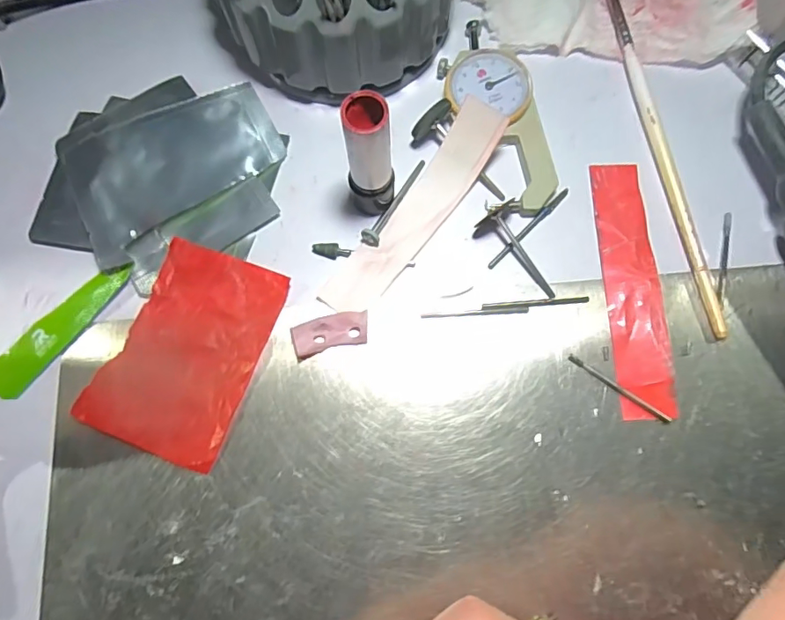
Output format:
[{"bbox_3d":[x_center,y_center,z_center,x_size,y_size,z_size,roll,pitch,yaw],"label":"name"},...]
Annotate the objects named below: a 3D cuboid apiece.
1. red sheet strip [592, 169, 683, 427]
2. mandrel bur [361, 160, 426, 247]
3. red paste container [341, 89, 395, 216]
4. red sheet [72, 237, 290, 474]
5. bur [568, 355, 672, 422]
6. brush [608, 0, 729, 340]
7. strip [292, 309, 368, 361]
[{"bbox_3d":[0.098,-0.012,0.207,0.022,0.004,0.108,-2,76,0],"label":"red sheet strip"},{"bbox_3d":[0.002,-0.048,0.217,0.007,0.008,0.046,30,78,8],"label":"mandrel bur"},{"bbox_3d":[-0.009,-0.058,0.194,0.017,0.058,0.020,-4,76,0],"label":"red paste container"},{"bbox_3d":[-0.081,0.016,0.205,0.056,0.004,0.082,22,78,6],"label":"red sheet"},{"bbox_3d":[0.088,0.030,0.197,0.043,0.004,0.004,35,79,9],"label":"bur"},{"bbox_3d":[0.115,-0.079,0.224,0.011,0.007,0.184,-8,76,-1],"label":"brush"},{"bbox_3d":[-0.025,0.009,0.204,0.030,0.005,0.014,-15,76,-3],"label":"strip"}]

